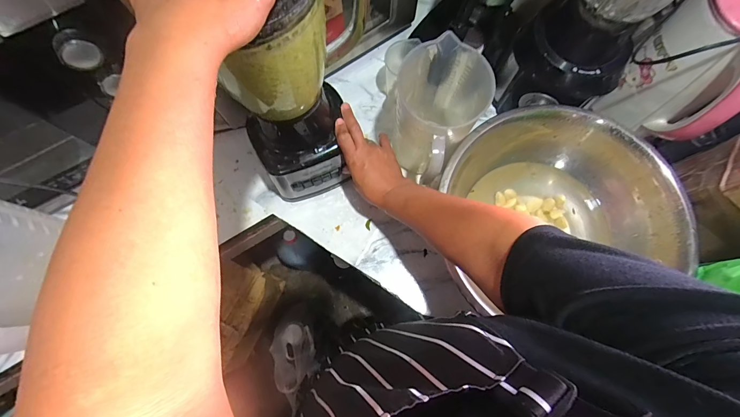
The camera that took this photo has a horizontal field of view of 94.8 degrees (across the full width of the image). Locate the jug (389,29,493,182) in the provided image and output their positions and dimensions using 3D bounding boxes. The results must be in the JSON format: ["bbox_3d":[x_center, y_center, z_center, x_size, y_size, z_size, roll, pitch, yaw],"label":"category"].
[{"bbox_3d":[0.097,-0.137,0.530,0.143,0.172,0.136,-43,79,-10],"label":"jug"}]

